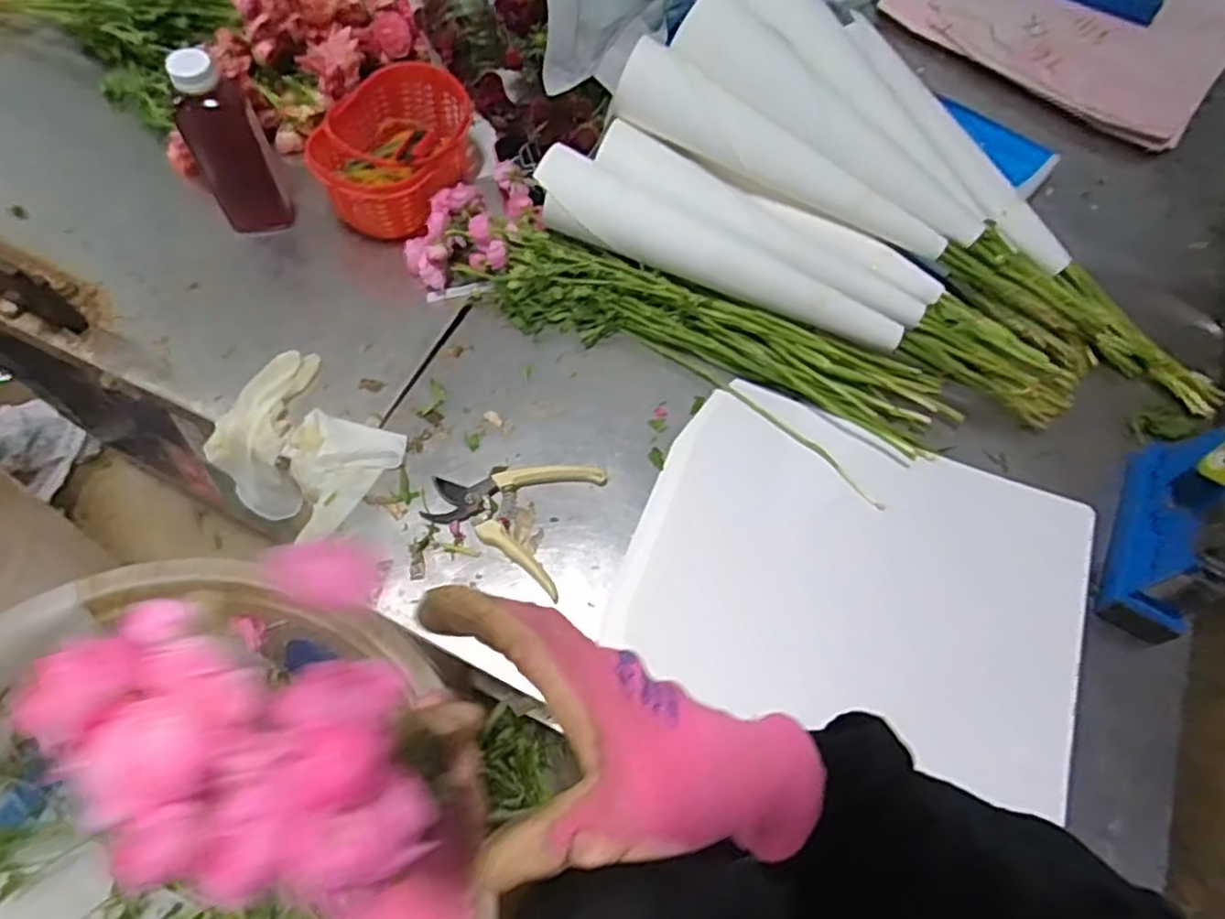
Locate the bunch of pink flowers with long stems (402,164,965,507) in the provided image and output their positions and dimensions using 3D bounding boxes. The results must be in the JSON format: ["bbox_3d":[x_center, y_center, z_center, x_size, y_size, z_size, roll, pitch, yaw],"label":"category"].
[{"bbox_3d":[0.066,-0.160,0.777,0.588,0.052,0.176,28,66,11],"label":"bunch of pink flowers with long stems"}]

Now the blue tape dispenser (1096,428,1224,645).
[{"bbox_3d":[0.534,0.056,0.656,0.079,0.107,0.201,28,66,10],"label":"blue tape dispenser"}]

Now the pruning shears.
[{"bbox_3d":[-0.097,0.042,0.687,0.146,0.017,0.127,21,65,7],"label":"pruning shears"}]

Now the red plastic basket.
[{"bbox_3d":[-0.246,-0.352,0.824,0.147,0.084,0.198,7,64,1],"label":"red plastic basket"}]

